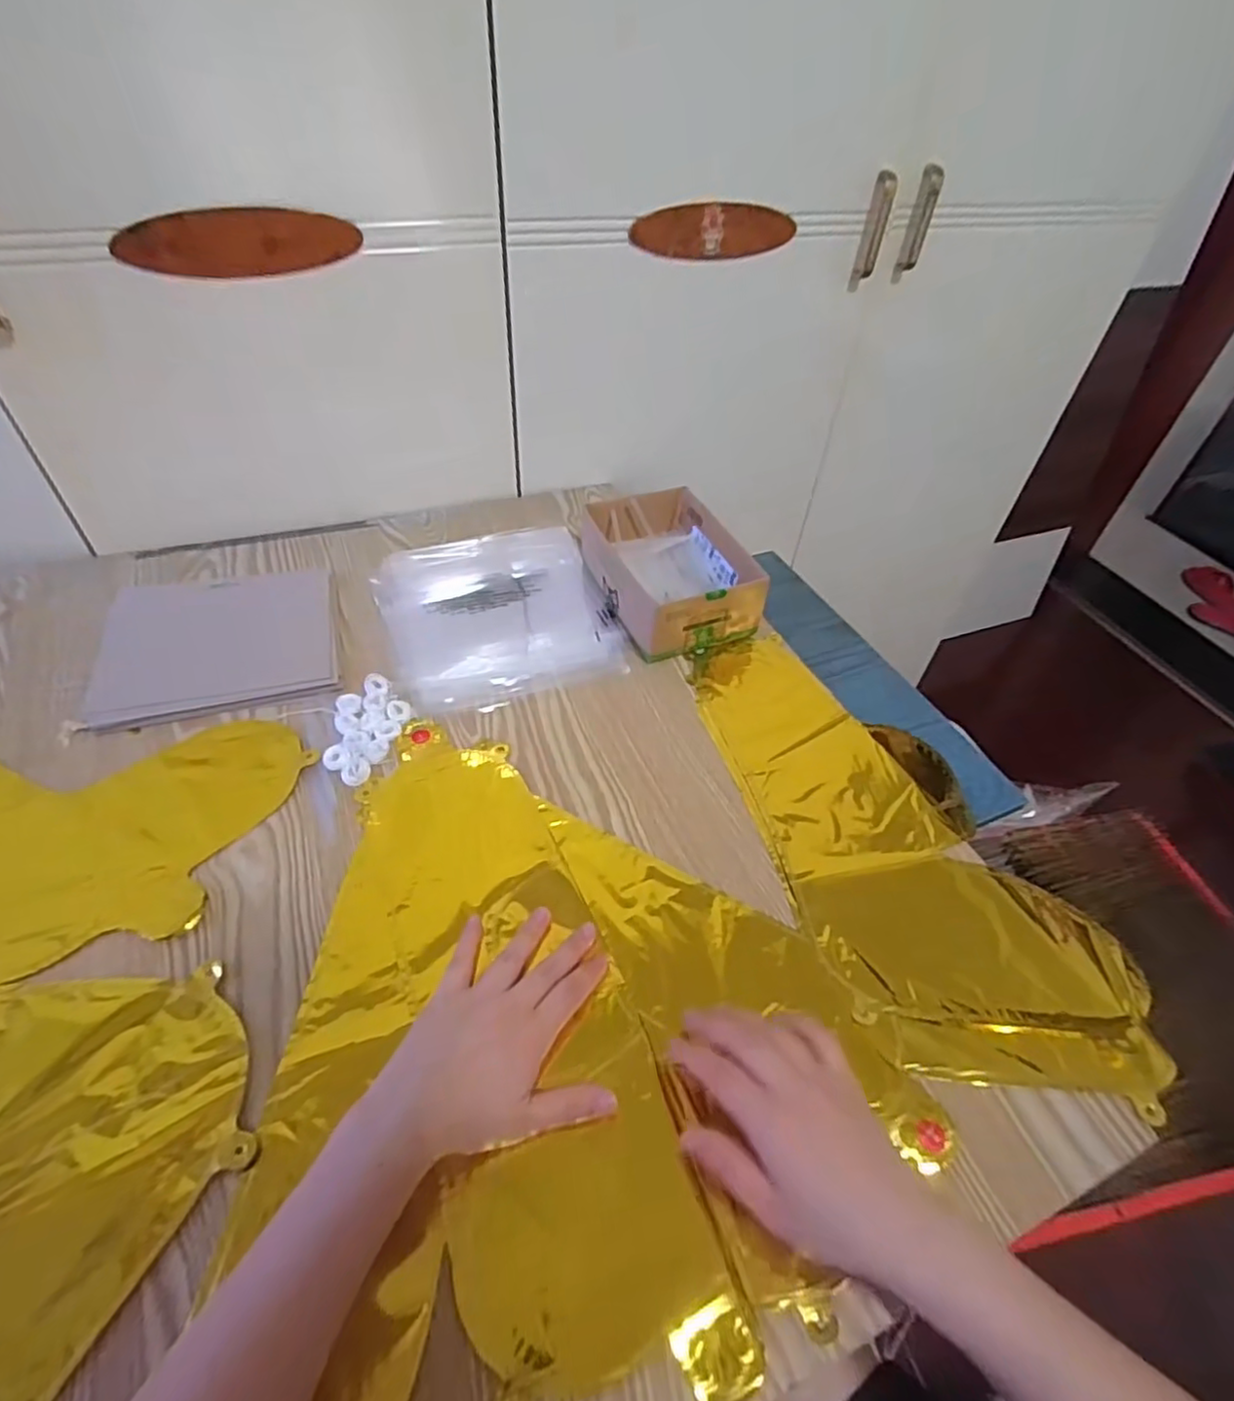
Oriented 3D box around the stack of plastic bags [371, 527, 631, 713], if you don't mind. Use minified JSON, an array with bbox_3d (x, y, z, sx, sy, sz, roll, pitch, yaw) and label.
[{"bbox_3d":[-0.122,-0.099,0.688,0.220,0.011,0.265,-17,50,-19],"label":"stack of plastic bags"}]

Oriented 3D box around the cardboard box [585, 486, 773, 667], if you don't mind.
[{"bbox_3d":[0.052,-0.130,0.672,0.123,0.071,0.186,-13,49,-16],"label":"cardboard box"}]

